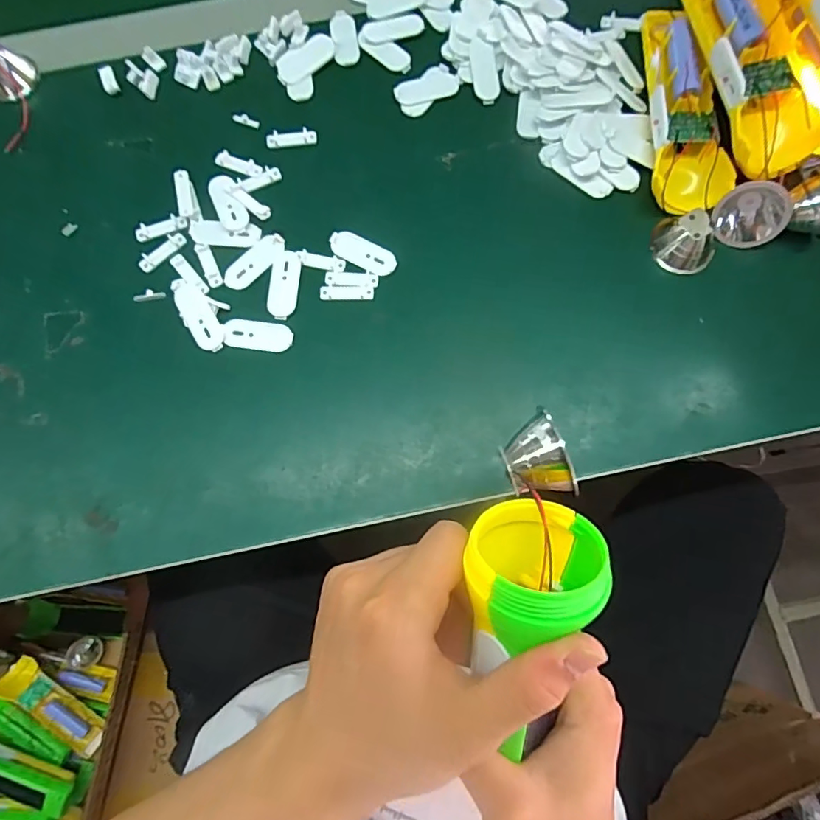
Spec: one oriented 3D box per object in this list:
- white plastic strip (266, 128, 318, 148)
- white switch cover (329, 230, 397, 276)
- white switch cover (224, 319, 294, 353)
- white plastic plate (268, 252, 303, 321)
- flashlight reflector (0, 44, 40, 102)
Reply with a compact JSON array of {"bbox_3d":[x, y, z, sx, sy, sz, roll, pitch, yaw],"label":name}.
[{"bbox_3d":[-0.088,-0.203,0.371,0.037,0.004,0.012,-11,78,-1],"label":"white plastic strip"},{"bbox_3d":[-0.033,-0.112,0.353,0.050,0.004,0.022,29,80,7],"label":"white switch cover"},{"bbox_3d":[-0.104,-0.051,0.341,0.045,0.004,0.021,8,78,3],"label":"white switch cover"},{"bbox_3d":[-0.088,-0.088,0.348,0.020,0.004,0.050,5,78,3],"label":"white plastic plate"},{"bbox_3d":[-0.309,-0.259,0.378,0.041,0.026,0.022,-42,80,-7],"label":"flashlight reflector"}]

